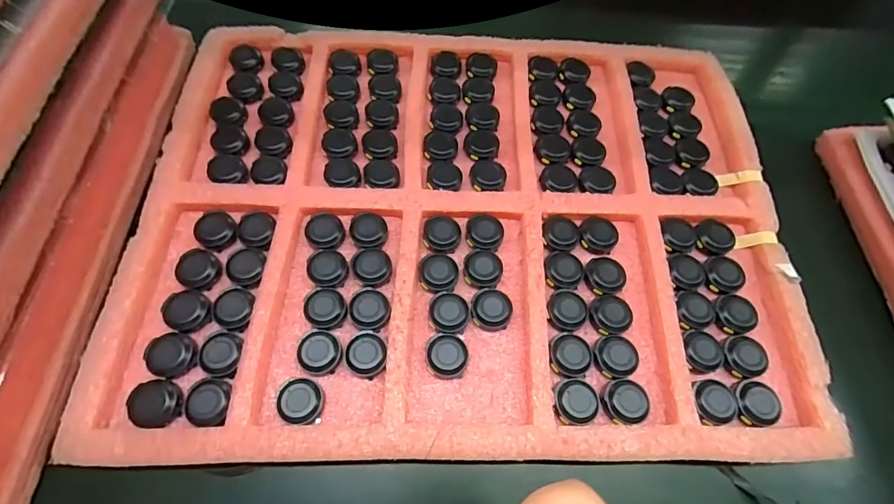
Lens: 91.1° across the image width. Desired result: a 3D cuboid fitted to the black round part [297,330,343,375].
[{"bbox_3d":[-0.087,0.068,0.301,0.027,0.014,0.029,1,64,-3],"label":"black round part"}]

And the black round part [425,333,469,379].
[{"bbox_3d":[0.000,0.072,0.306,0.029,0.012,0.030,1,64,-3],"label":"black round part"}]

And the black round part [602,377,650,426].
[{"bbox_3d":[0.121,0.101,0.297,0.029,0.014,0.028,1,64,-3],"label":"black round part"}]

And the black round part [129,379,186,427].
[{"bbox_3d":[-0.186,0.097,0.282,0.029,0.012,0.028,1,64,-3],"label":"black round part"}]

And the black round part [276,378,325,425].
[{"bbox_3d":[-0.095,0.097,0.287,0.026,0.013,0.029,-2,65,-4],"label":"black round part"}]

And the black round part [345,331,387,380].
[{"bbox_3d":[-0.056,0.070,0.303,0.027,0.012,0.029,1,64,-3],"label":"black round part"}]

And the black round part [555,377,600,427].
[{"bbox_3d":[0.086,0.100,0.294,0.029,0.008,0.029,1,64,-3],"label":"black round part"}]

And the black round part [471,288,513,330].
[{"bbox_3d":[0.032,0.041,0.319,0.030,0.009,0.028,1,64,-3],"label":"black round part"}]

